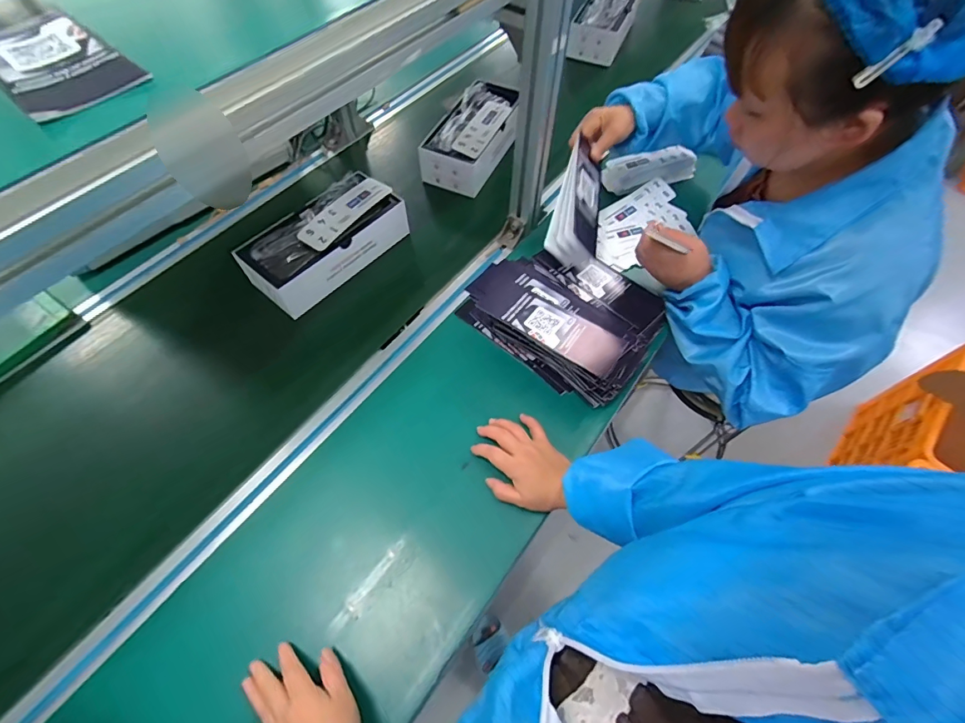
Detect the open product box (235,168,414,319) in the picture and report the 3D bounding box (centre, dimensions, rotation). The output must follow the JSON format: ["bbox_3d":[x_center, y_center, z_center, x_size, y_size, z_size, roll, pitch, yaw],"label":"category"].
[{"bbox_3d":[-0.258,-0.204,0.739,0.127,0.071,0.262,37,68,19],"label":"open product box"}]

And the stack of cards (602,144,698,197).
[{"bbox_3d":[0.331,-0.381,0.870,0.190,0.040,0.069,-20,63,-11],"label":"stack of cards"}]

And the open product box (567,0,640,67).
[{"bbox_3d":[0.307,-0.850,1.106,0.128,0.080,0.243,19,63,11],"label":"open product box"}]

